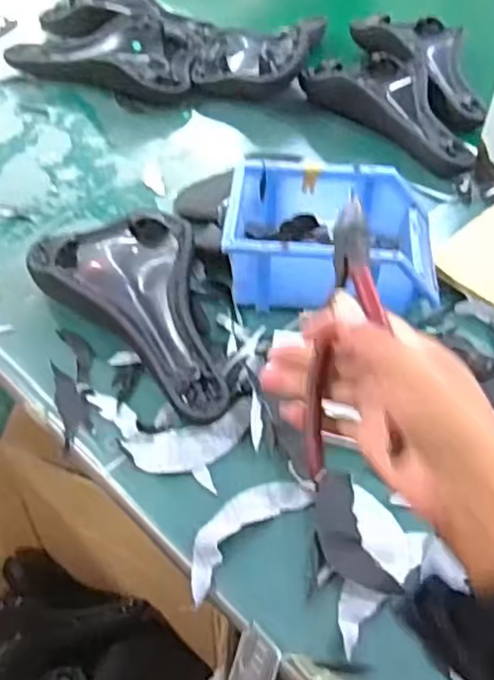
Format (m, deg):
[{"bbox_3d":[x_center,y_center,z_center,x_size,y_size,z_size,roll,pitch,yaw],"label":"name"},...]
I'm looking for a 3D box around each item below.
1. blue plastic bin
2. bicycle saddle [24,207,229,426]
[{"bbox_3d":[0.075,-0.089,0.607,0.175,0.074,0.122,5,50,3],"label":"blue plastic bin"},{"bbox_3d":[-0.088,-0.020,0.568,0.136,0.050,0.233,-19,53,-16],"label":"bicycle saddle"}]

